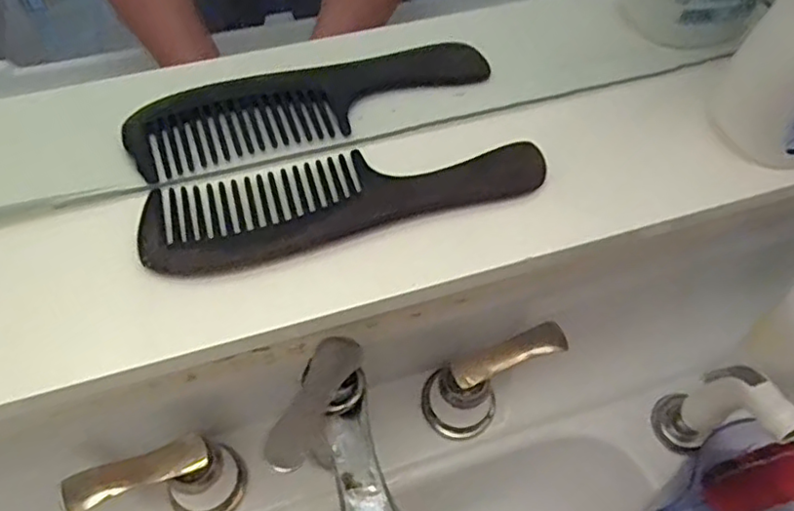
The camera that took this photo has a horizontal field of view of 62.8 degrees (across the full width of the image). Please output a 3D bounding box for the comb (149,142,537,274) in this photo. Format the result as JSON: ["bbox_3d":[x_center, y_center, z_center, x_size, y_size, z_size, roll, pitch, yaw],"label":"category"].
[{"bbox_3d":[-0.022,-0.029,0.313,0.192,0.011,0.049,-12,58,-10],"label":"comb"}]

